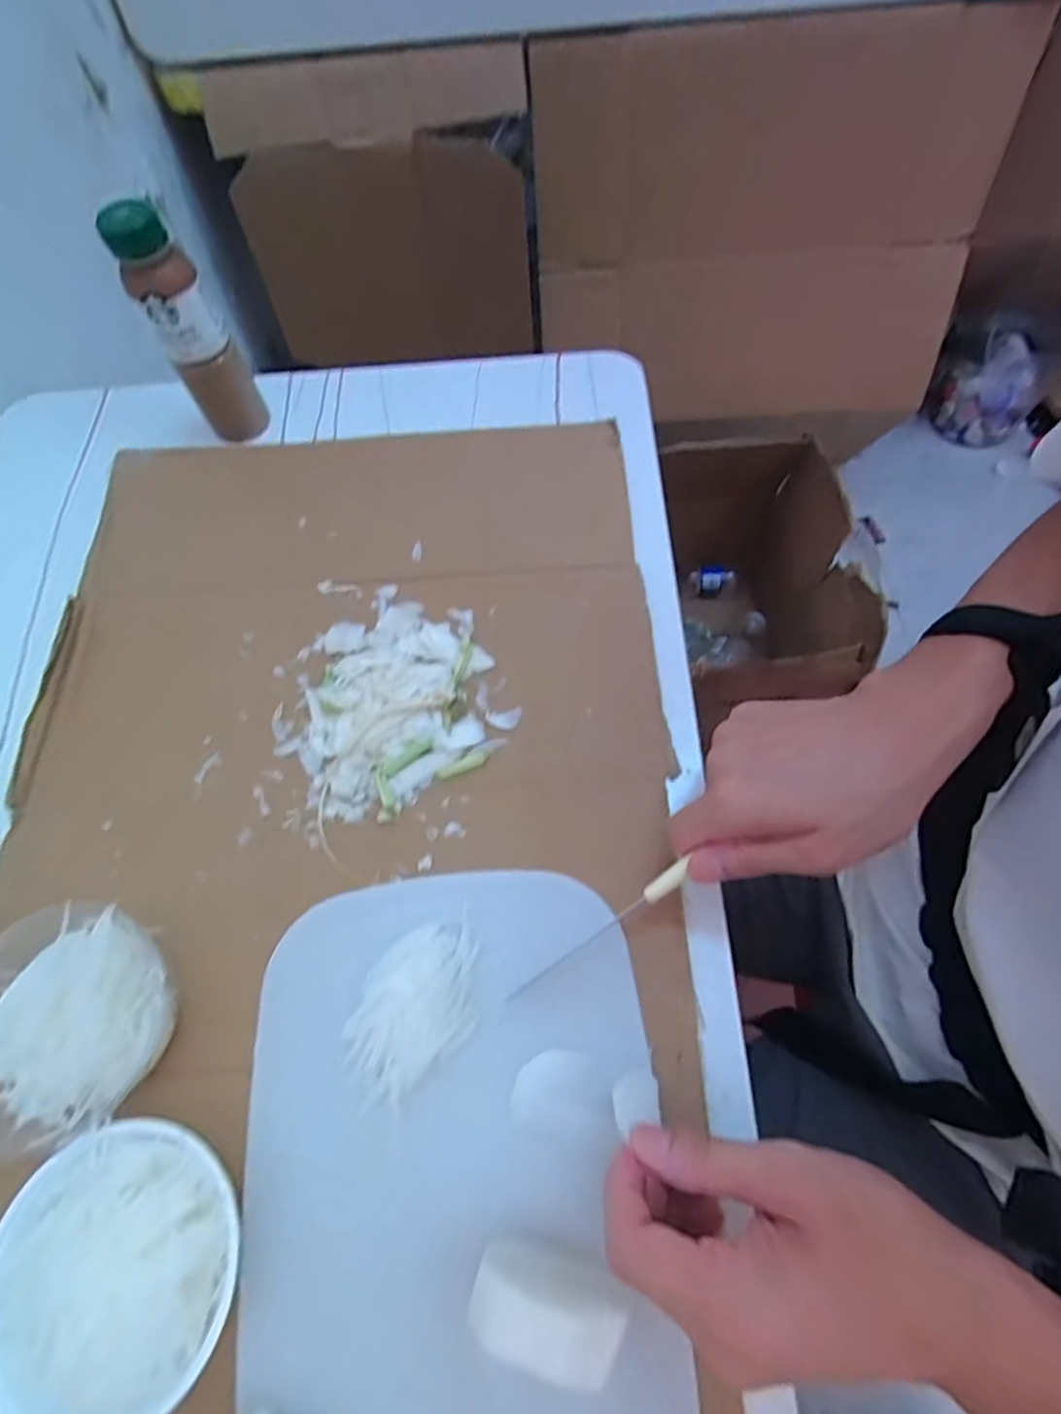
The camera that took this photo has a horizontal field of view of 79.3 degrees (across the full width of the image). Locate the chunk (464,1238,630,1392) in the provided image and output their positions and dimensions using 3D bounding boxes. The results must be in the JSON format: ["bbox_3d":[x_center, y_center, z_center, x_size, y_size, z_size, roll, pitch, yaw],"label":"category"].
[{"bbox_3d":[0.007,0.263,0.282,0.063,0.053,0.029,10,66,8],"label":"chunk"}]

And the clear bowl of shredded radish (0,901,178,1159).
[{"bbox_3d":[-0.245,0.165,0.338,0.101,0.068,0.108,-1,65,3],"label":"clear bowl of shredded radish"}]

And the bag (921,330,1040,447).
[{"bbox_3d":[0.934,-0.641,1.311,0.186,0.123,0.160,-30,67,-11],"label":"bag"}]

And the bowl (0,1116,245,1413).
[{"bbox_3d":[-0.191,0.255,0.293,0.109,0.047,0.109,-1,65,3],"label":"bowl"}]

